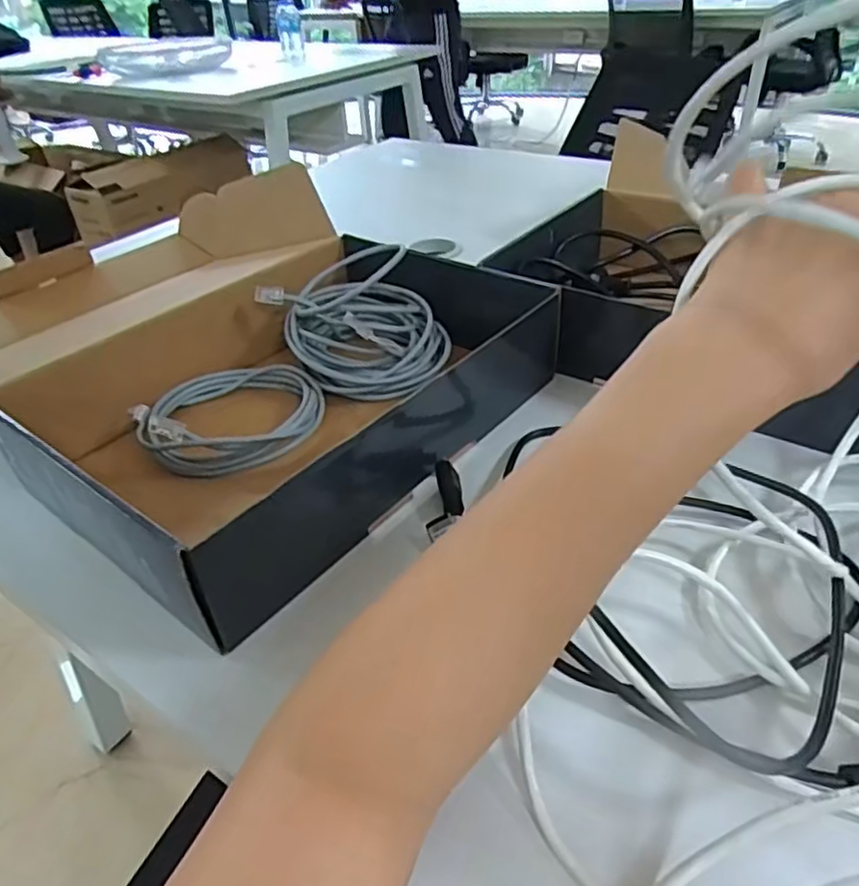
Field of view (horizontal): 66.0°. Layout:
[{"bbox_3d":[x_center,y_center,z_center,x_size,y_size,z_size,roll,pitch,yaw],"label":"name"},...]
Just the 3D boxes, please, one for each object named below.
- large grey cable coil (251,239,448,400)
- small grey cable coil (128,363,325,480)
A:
[{"bbox_3d":[-0.050,-0.099,0.542,0.121,0.077,0.129,-3,37,2],"label":"large grey cable coil"},{"bbox_3d":[-0.147,-0.030,0.492,0.125,0.041,0.128,-3,37,2],"label":"small grey cable coil"}]

